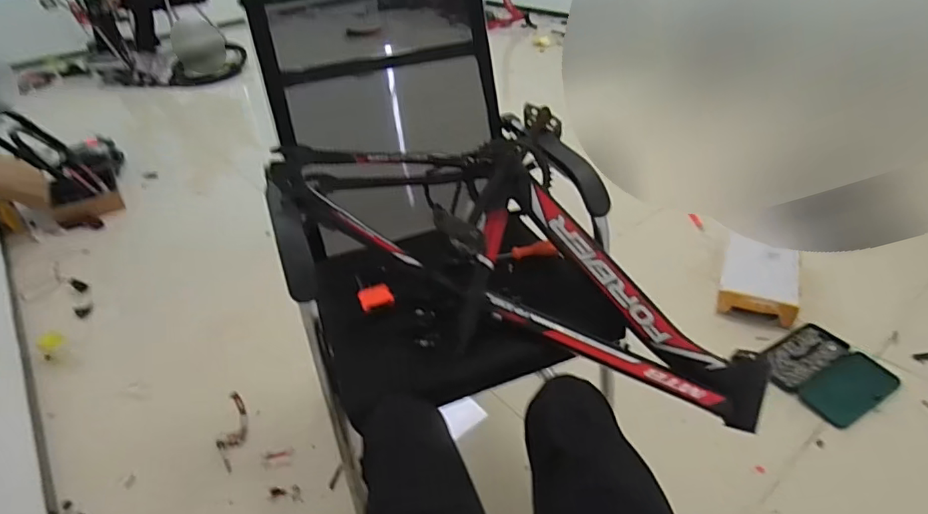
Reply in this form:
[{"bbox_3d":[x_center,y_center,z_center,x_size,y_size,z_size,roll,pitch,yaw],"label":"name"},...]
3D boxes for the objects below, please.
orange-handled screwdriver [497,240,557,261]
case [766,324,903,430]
[{"bbox_3d":[0.119,-0.010,1.041,0.125,0.025,0.023,-9,34,30],"label":"orange-handled screwdriver"},{"bbox_3d":[0.894,0.281,1.330,0.248,0.029,0.247,-26,40,-27],"label":"case"}]

